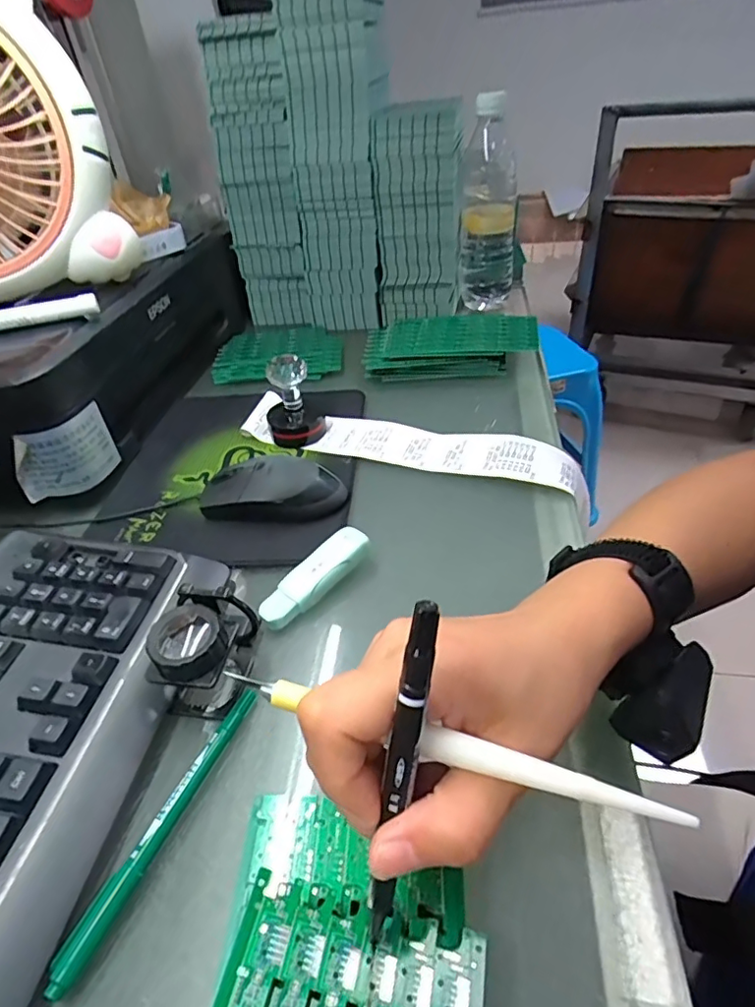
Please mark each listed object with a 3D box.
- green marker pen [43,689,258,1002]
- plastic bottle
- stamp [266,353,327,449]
[{"bbox_3d":[-0.100,0.151,0.265,0.012,0.012,0.138,12,43,20],"label":"green marker pen"},{"bbox_3d":[0.134,-0.356,0.660,0.064,0.215,0.070,4,41,12],"label":"plastic bottle"},{"bbox_3d":[-0.078,-0.096,0.500,0.052,0.075,0.055,-12,40,-7],"label":"stamp"}]

